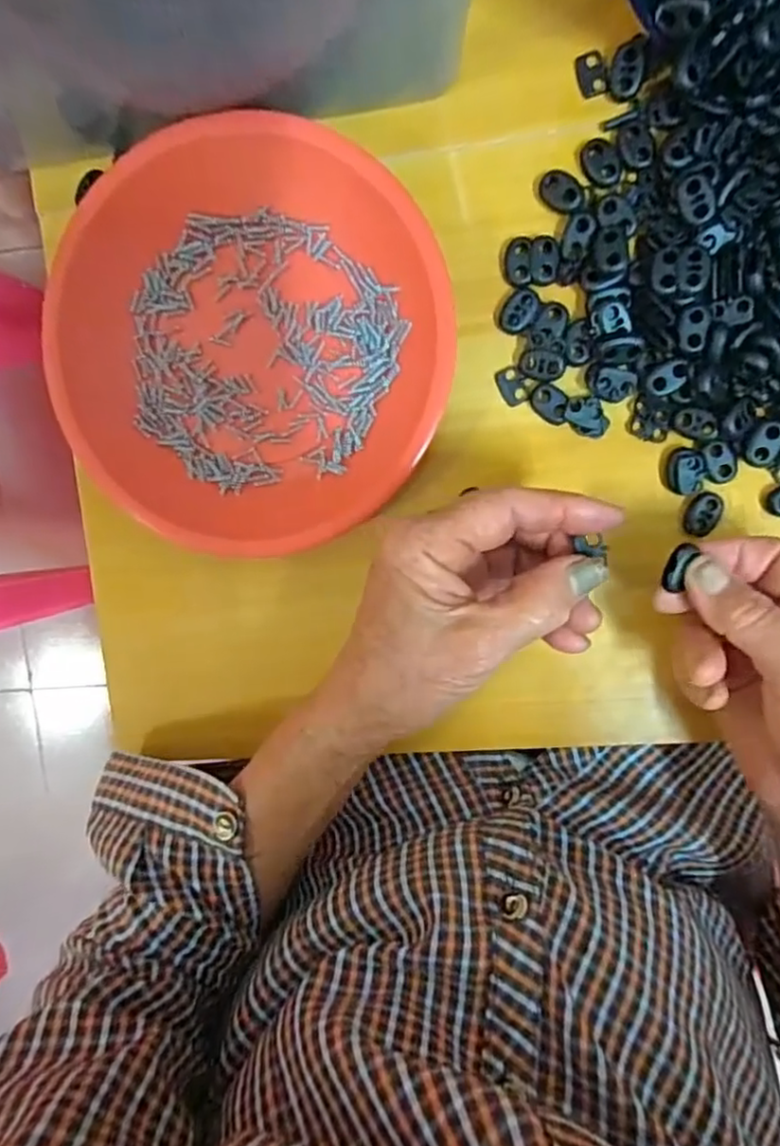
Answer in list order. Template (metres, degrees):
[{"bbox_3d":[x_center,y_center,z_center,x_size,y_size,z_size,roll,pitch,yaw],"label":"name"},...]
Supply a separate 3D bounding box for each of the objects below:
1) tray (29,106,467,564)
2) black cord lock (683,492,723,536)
[{"bbox_3d":[-0.069,-0.110,0.307,0.184,0.028,0.196,1,98,5],"label":"tray"},{"bbox_3d":[0.150,-0.028,0.304,0.015,0.006,0.021,15,99,3],"label":"black cord lock"}]

